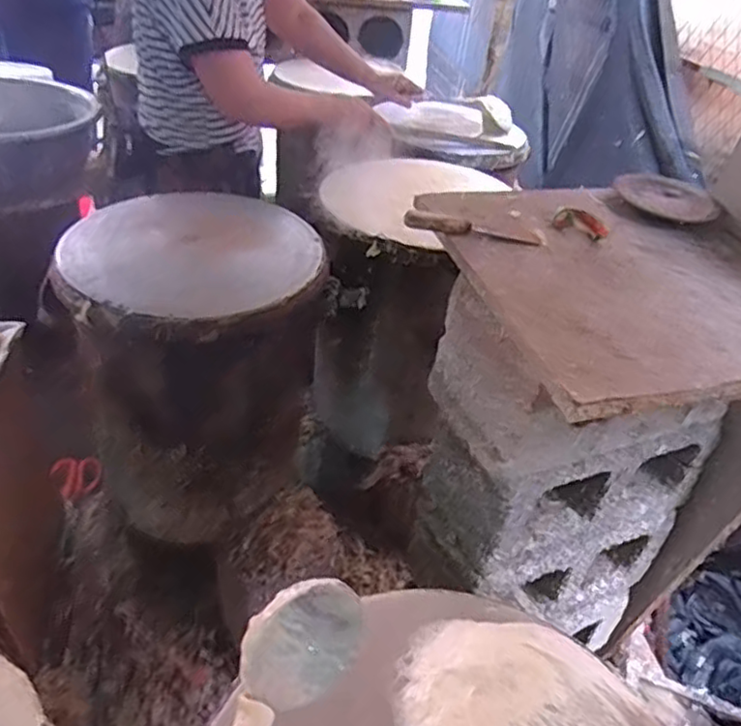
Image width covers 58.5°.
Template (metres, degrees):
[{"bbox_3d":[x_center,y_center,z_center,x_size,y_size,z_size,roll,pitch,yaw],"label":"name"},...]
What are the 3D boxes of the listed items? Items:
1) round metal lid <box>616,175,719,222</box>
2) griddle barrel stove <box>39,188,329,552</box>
[{"bbox_3d":[0.433,-0.244,0.972,0.133,0.014,0.133,5,37,-4],"label":"round metal lid"},{"bbox_3d":[-0.296,-0.002,1.123,0.371,0.450,0.375,-25,48,-36],"label":"griddle barrel stove"}]

